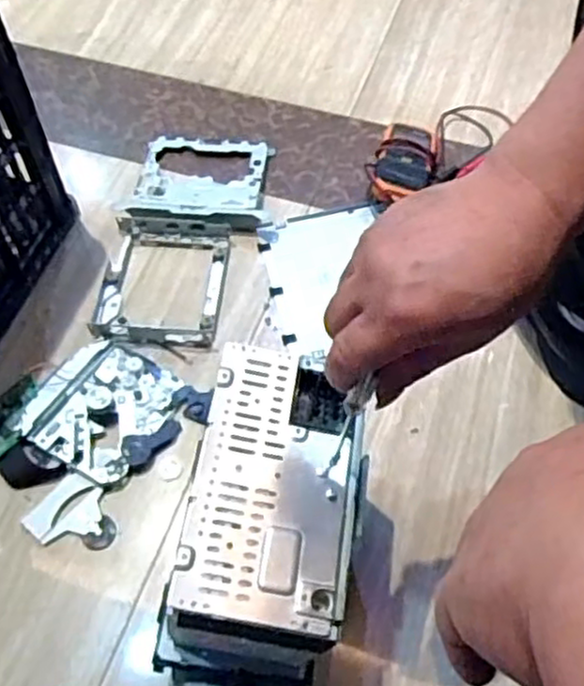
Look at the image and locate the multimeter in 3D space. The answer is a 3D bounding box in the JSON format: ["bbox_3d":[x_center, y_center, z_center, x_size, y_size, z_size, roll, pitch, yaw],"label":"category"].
[{"bbox_3d":[0.126,-0.204,0.828,0.069,0.040,0.129,6,59,4],"label":"multimeter"}]

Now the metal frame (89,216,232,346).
[{"bbox_3d":[-0.136,-0.066,0.760,0.127,0.018,0.148,5,59,4],"label":"metal frame"}]

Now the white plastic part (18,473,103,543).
[{"bbox_3d":[-0.198,0.152,0.647,0.054,0.010,0.066,36,66,20],"label":"white plastic part"}]

